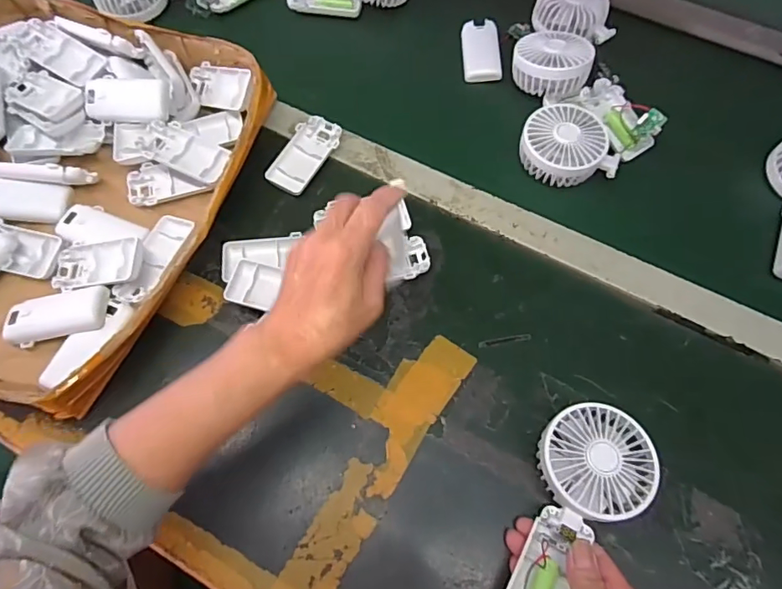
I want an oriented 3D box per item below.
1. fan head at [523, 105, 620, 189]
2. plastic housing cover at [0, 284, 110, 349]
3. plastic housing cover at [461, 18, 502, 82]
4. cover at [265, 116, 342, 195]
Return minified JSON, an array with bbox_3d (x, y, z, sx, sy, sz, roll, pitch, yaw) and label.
[{"bbox_3d":[0.190,-0.163,0.545,0.094,0.039,0.085,-4,65,-2],"label":"fan head"},{"bbox_3d":[-0.304,0.020,0.461,0.089,0.024,0.042,-12,67,-5],"label":"plastic housing cover"},{"bbox_3d":[0.112,-0.304,0.624,0.044,0.011,0.088,0,65,0],"label":"plastic housing cover"},{"bbox_3d":[-0.096,-0.154,0.554,0.049,0.012,0.096,28,68,12],"label":"cover"}]

